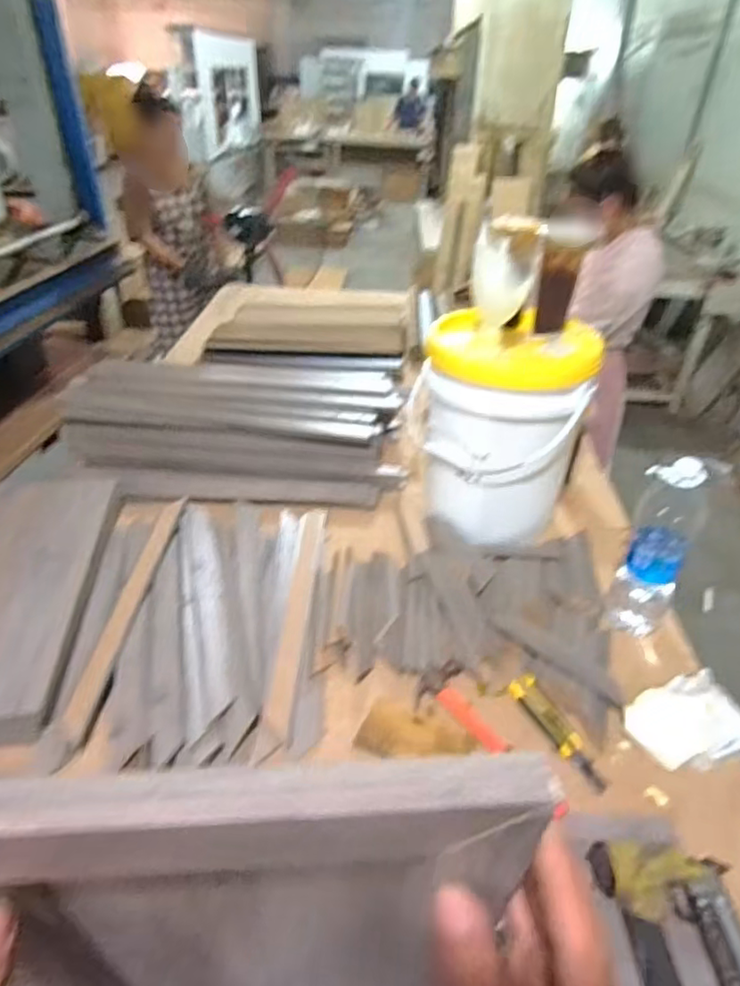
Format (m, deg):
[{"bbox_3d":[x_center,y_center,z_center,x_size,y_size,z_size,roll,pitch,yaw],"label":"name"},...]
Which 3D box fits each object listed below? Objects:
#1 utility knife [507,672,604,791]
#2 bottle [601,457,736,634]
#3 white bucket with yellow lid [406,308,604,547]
[{"bbox_3d":[0.258,0.332,0.806,0.040,0.022,0.170,-14,39,-20],"label":"utility knife"},{"bbox_3d":[0.446,0.101,0.912,0.098,0.348,0.115,22,41,26],"label":"bottle"},{"bbox_3d":[0.245,-0.118,1.090,0.271,0.370,0.256,1,37,-1],"label":"white bucket with yellow lid"}]

